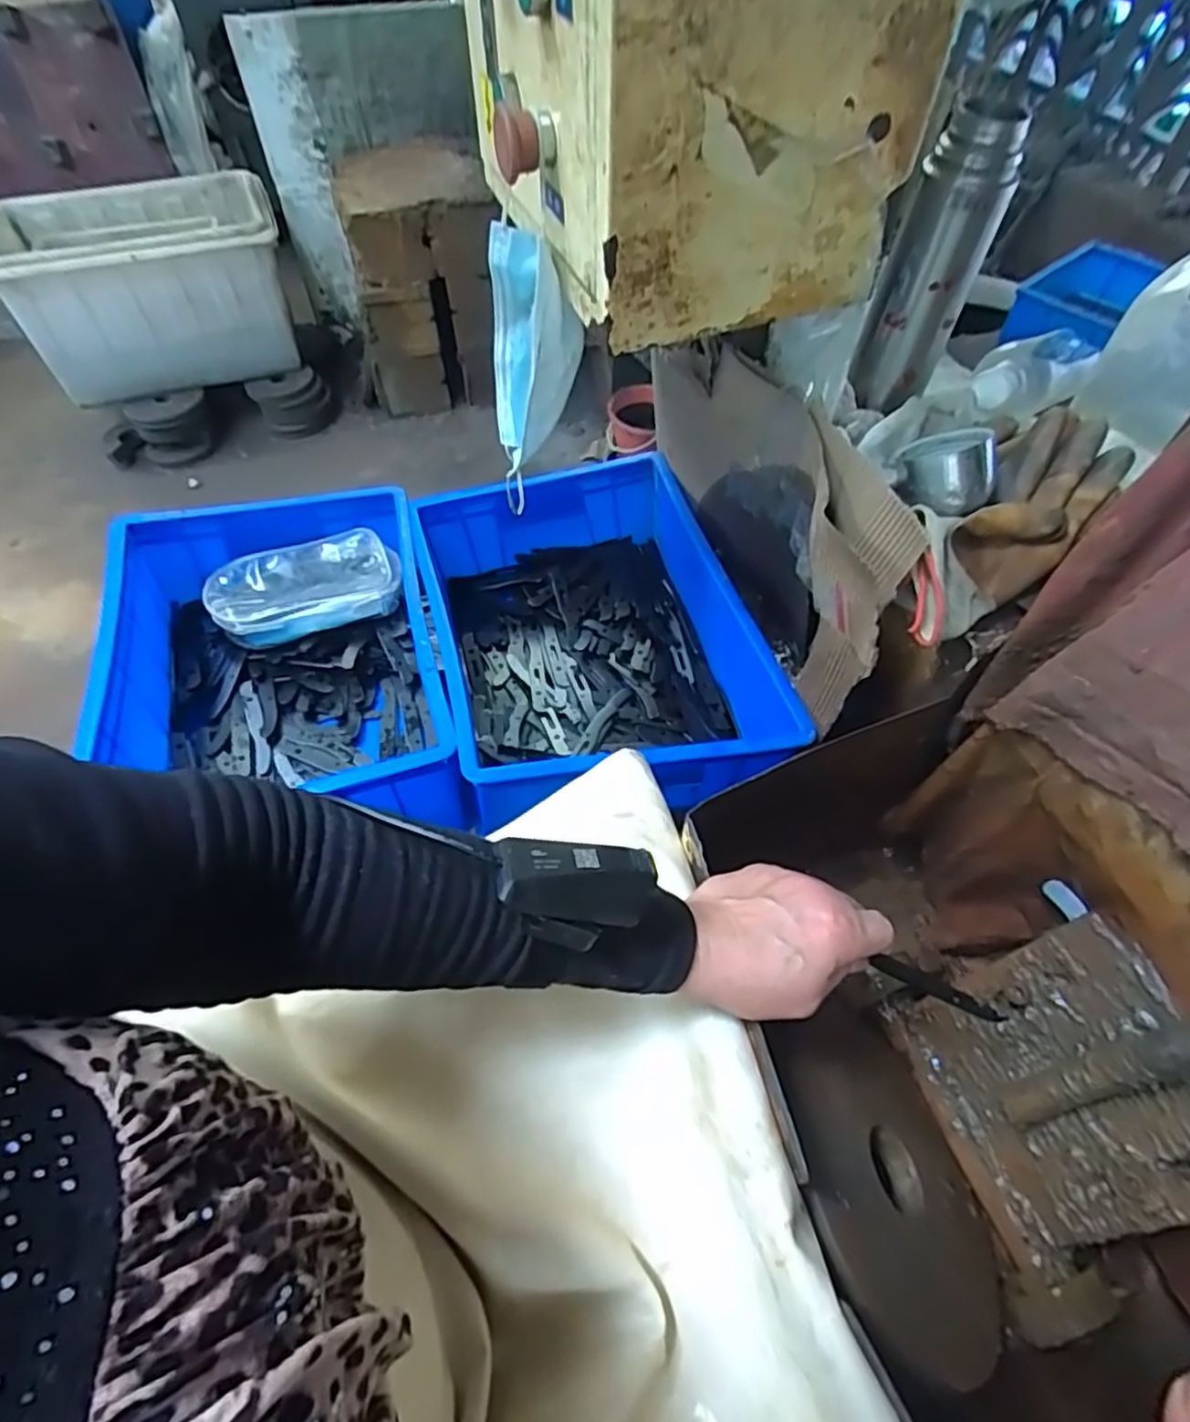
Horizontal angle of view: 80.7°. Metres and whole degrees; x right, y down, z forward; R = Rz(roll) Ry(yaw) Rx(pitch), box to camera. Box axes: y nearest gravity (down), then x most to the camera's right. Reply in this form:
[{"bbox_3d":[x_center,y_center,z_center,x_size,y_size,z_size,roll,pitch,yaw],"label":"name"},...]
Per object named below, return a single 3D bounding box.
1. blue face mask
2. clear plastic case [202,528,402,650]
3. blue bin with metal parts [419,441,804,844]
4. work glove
[{"bbox_3d":[-0.048,-0.268,0.545,0.068,0.167,0.105,-13,56,-9],"label":"blue face mask"},{"bbox_3d":[-0.321,-0.139,0.782,0.200,0.041,0.107,-18,57,-13],"label":"clear plastic case"},{"bbox_3d":[-0.008,-0.075,0.739,0.299,0.145,0.413,-12,56,-8],"label":"blue bin with metal parts"},{"bbox_3d":[0.289,-0.133,0.489,0.084,0.058,0.199,40,81,24],"label":"work glove"}]

